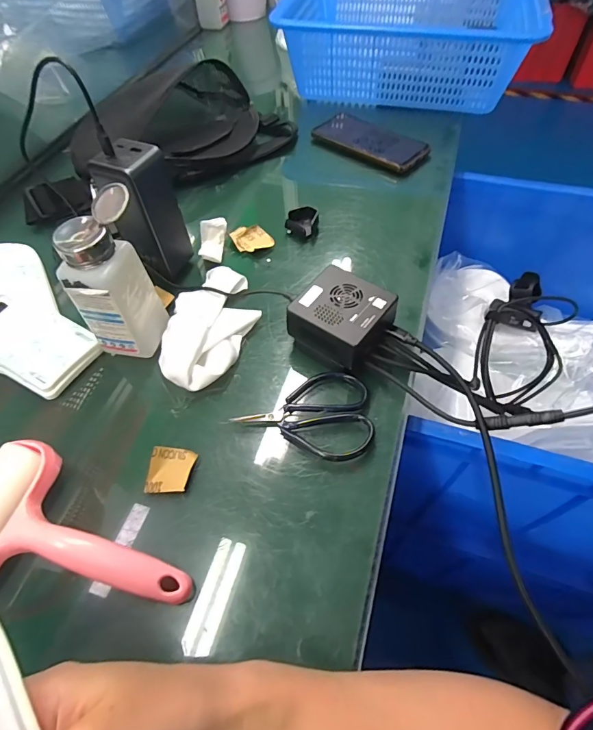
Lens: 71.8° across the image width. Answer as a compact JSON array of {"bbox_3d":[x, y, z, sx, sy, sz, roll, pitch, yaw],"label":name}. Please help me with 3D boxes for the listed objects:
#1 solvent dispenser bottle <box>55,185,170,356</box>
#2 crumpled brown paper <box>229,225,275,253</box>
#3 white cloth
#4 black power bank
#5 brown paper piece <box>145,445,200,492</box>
[{"bbox_3d":[-0.158,-0.073,0.359,0.053,0.131,0.075,11,57,10],"label":"solvent dispenser bottle"},{"bbox_3d":[-0.054,-0.154,0.496,0.046,0.009,0.040,-15,56,-8],"label":"crumpled brown paper"},{"bbox_3d":[-0.085,-0.040,0.411,0.083,0.025,0.144,2,55,4],"label":"white cloth"},{"bbox_3d":[-0.153,-0.154,0.421,0.055,0.123,0.056,21,59,16],"label":"black power bank"},{"bbox_3d":[-0.102,0.085,0.331,0.033,0.010,0.037,7,56,8],"label":"brown paper piece"}]

